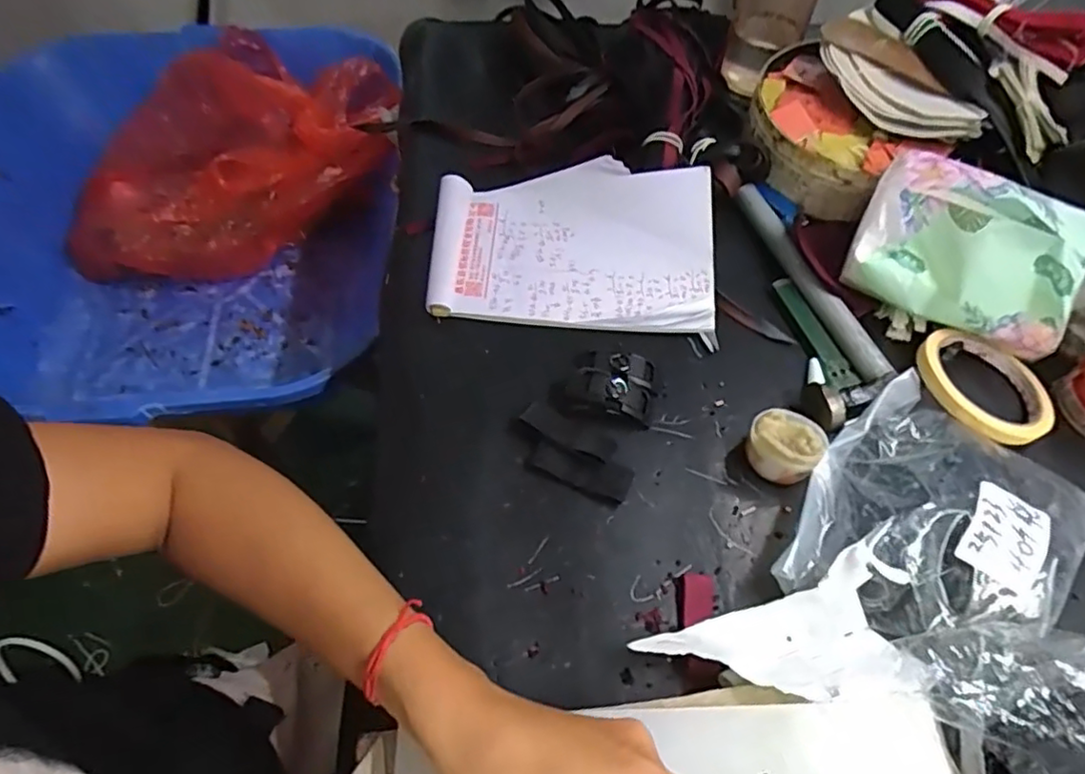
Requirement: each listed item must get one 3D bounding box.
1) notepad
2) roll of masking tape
[{"bbox_3d":[0.021,-0.116,0.498,0.214,0.028,0.142,2,67,5],"label":"notepad"},{"bbox_3d":[0.306,-0.005,0.436,0.089,0.012,0.088,0,58,0],"label":"roll of masking tape"}]

